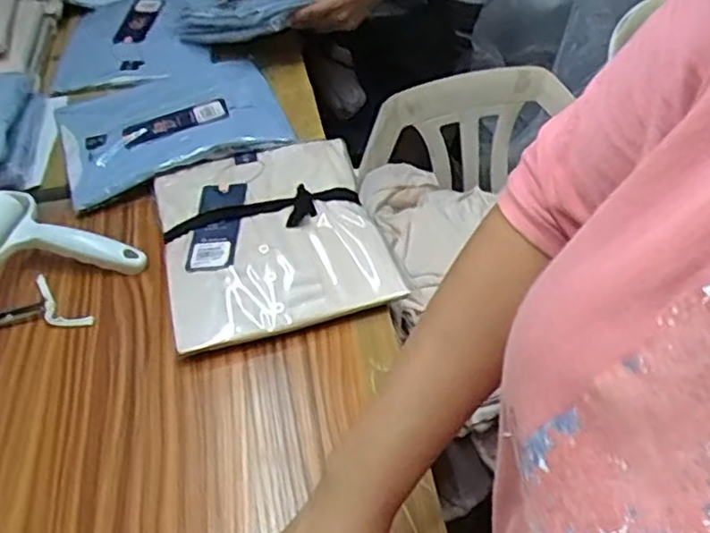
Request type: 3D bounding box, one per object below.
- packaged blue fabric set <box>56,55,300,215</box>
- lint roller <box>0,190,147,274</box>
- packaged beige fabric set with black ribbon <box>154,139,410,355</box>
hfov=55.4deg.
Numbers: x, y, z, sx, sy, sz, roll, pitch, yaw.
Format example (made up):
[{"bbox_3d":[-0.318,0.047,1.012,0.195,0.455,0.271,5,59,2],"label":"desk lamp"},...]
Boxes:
[{"bbox_3d":[-0.220,-0.179,0.793,0.245,0.025,0.214,-20,46,-14],"label":"packaged blue fabric set"},{"bbox_3d":[-0.304,-0.011,0.637,0.173,0.038,0.115,18,49,22],"label":"lint roller"},{"bbox_3d":[-0.084,-0.033,0.666,0.197,0.041,0.246,-15,45,-9],"label":"packaged beige fabric set with black ribbon"}]

